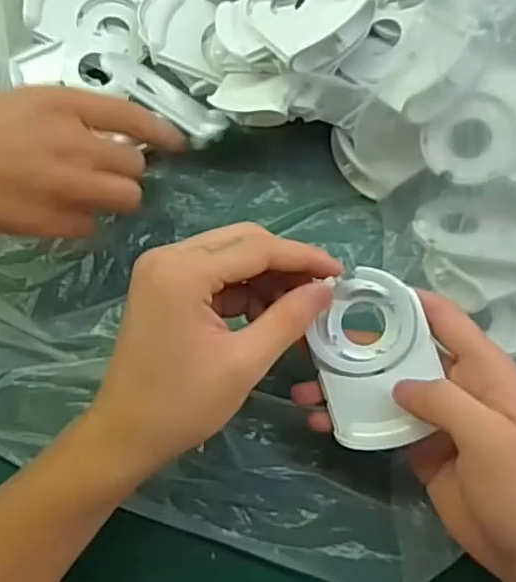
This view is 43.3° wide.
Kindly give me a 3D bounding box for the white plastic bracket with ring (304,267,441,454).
[{"bbox_3d":[0.058,0.033,0.315,0.055,0.015,0.082,-17,86,9],"label":"white plastic bracket with ring"}]

